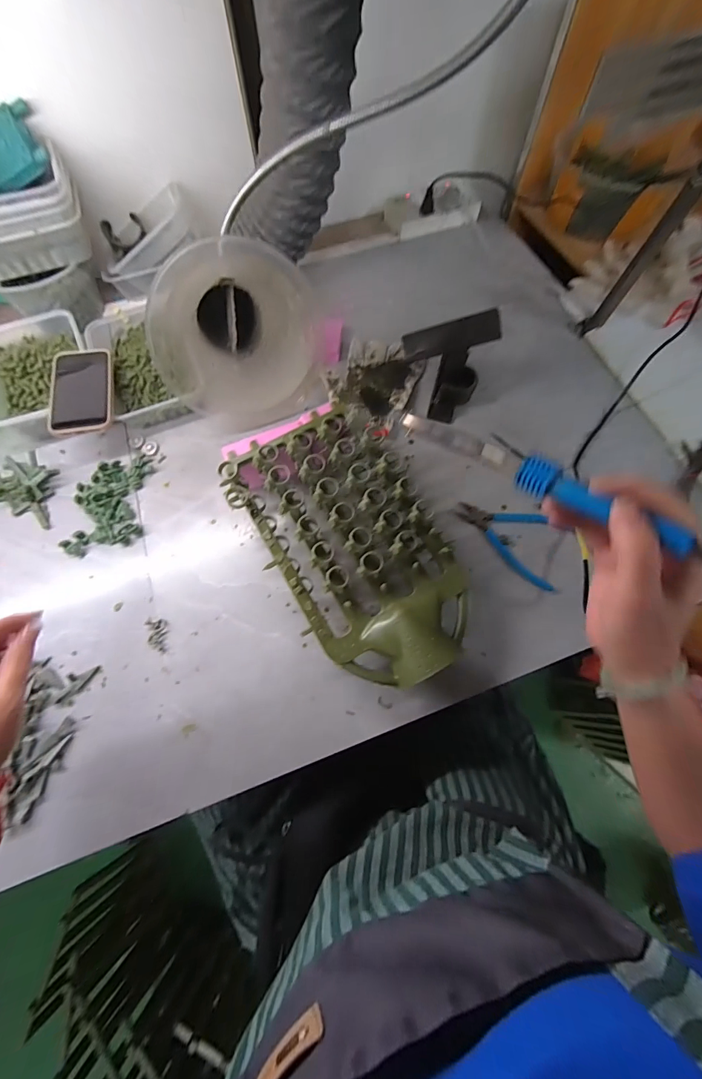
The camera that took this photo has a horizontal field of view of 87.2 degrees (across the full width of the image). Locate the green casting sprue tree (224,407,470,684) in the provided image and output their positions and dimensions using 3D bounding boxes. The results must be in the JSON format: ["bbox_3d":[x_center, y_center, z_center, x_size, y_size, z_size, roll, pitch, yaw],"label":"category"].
[{"bbox_3d":[0.005,-0.001,0.448,0.196,0.087,0.343,-33,72,-11],"label":"green casting sprue tree"}]

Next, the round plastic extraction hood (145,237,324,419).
[{"bbox_3d":[-0.149,-0.285,0.512,0.209,0.190,0.137,-11,69,-3],"label":"round plastic extraction hood"}]

